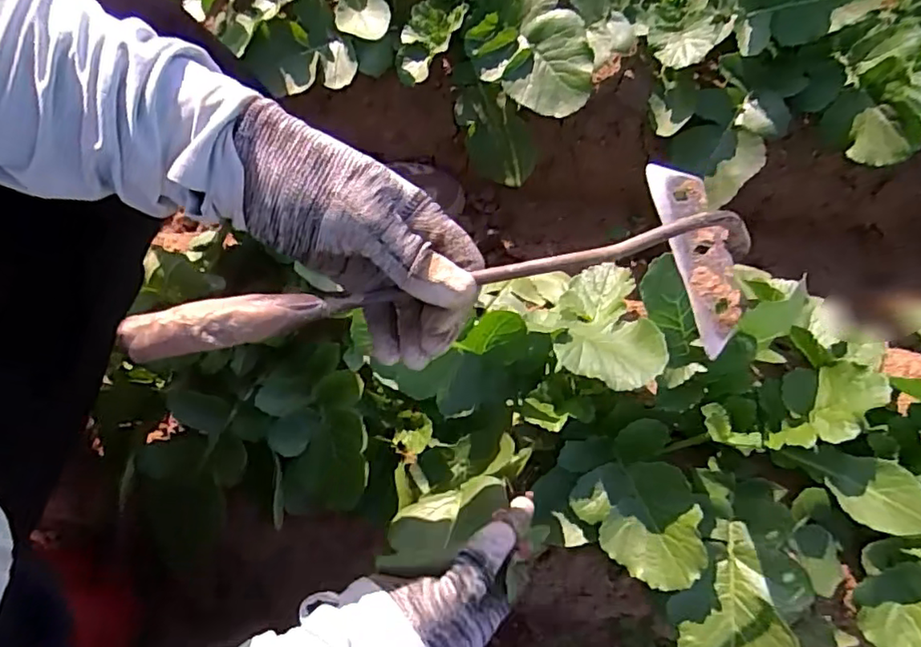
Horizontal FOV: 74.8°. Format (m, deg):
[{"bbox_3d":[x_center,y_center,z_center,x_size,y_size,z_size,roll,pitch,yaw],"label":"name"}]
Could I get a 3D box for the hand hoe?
[{"bbox_3d":[-0.001,-0.028,0.302,0.315,0.055,0.107,-8,69,-12],"label":"hand hoe"}]

